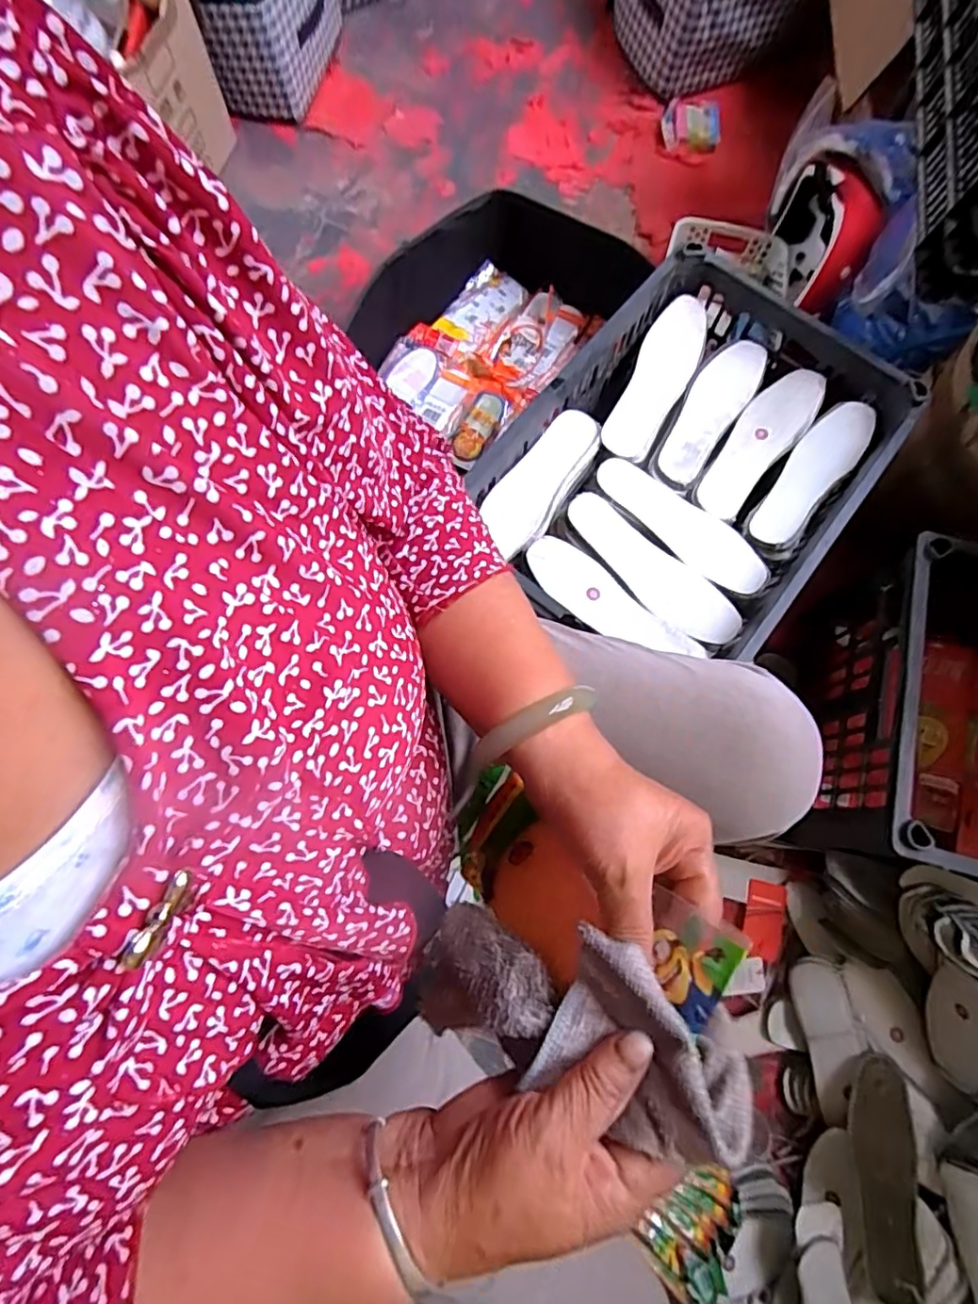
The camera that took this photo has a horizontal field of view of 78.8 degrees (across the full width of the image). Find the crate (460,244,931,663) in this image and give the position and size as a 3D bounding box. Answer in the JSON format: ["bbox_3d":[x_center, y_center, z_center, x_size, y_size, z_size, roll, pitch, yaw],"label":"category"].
[{"bbox_3d":[0.230,-0.209,0.705,0.338,0.137,0.456,36,77,9],"label":"crate"}]

